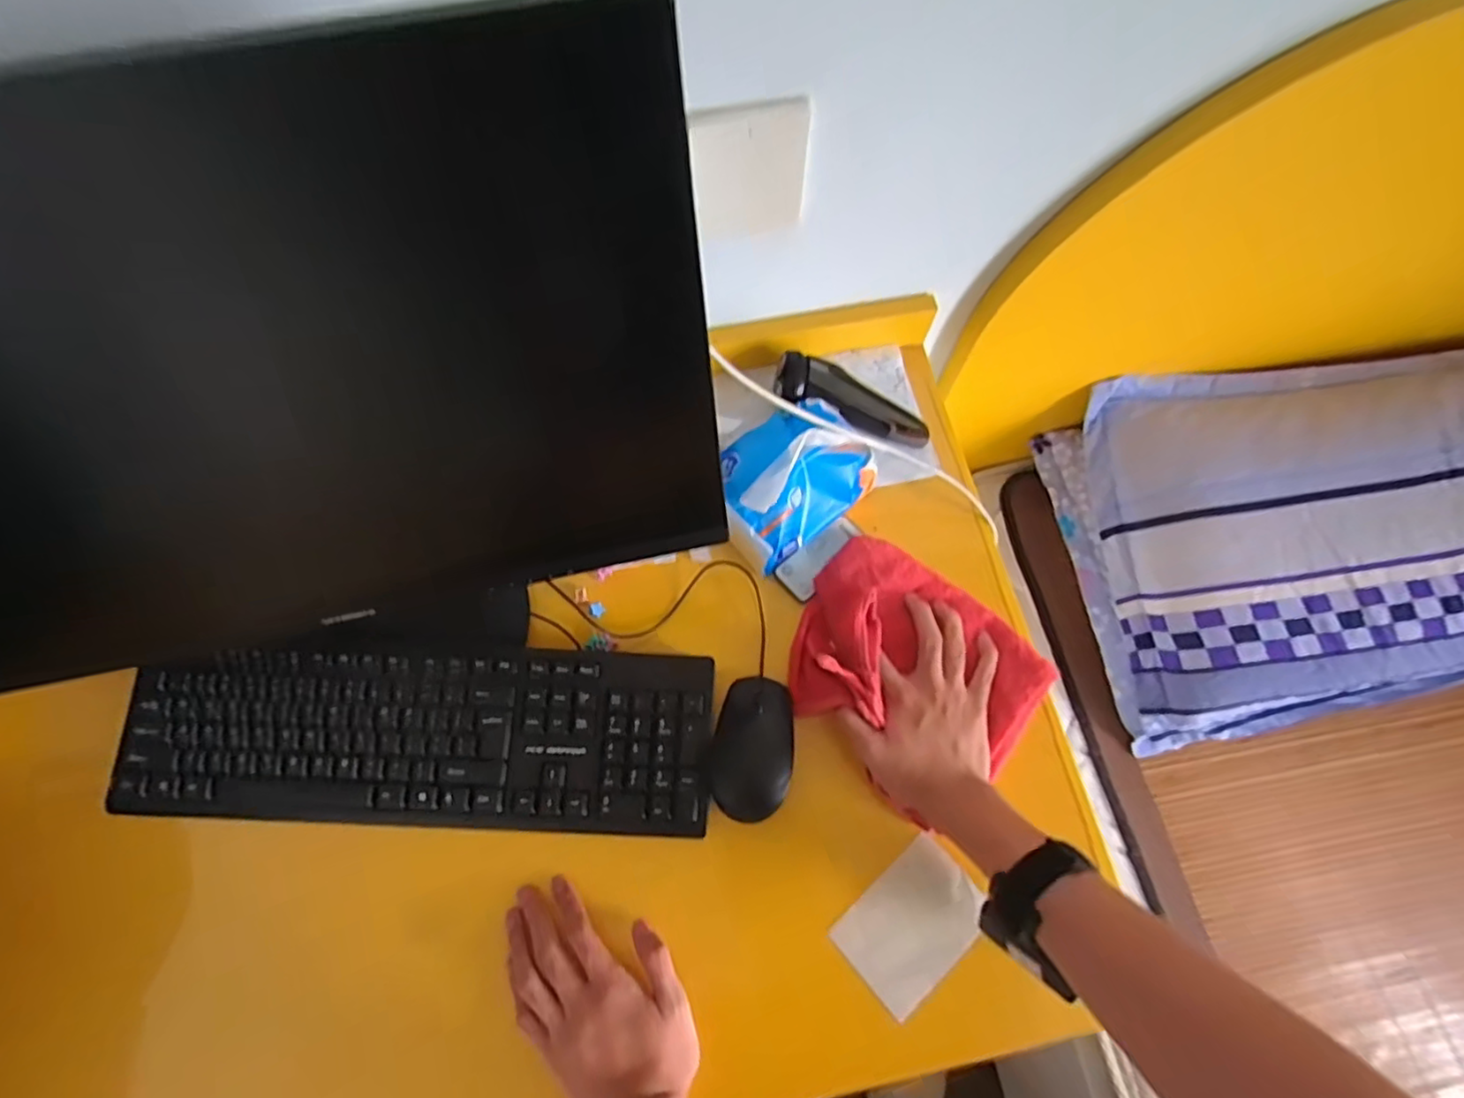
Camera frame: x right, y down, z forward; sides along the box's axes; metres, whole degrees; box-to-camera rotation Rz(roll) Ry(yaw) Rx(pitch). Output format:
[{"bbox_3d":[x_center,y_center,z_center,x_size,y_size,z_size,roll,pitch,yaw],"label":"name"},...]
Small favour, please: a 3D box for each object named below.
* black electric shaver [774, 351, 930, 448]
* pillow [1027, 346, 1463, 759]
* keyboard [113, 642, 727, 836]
[{"bbox_3d":[0.112,-0.133,0.615,0.151,0.035,0.044,26,70,-7],"label":"black electric shaver"},{"bbox_3d":[0.795,-0.039,0.822,0.652,0.188,0.437,-10,70,-5],"label":"pillow"},{"bbox_3d":[-0.235,0.142,0.497,0.432,0.020,0.129,2,69,0],"label":"keyboard"}]

